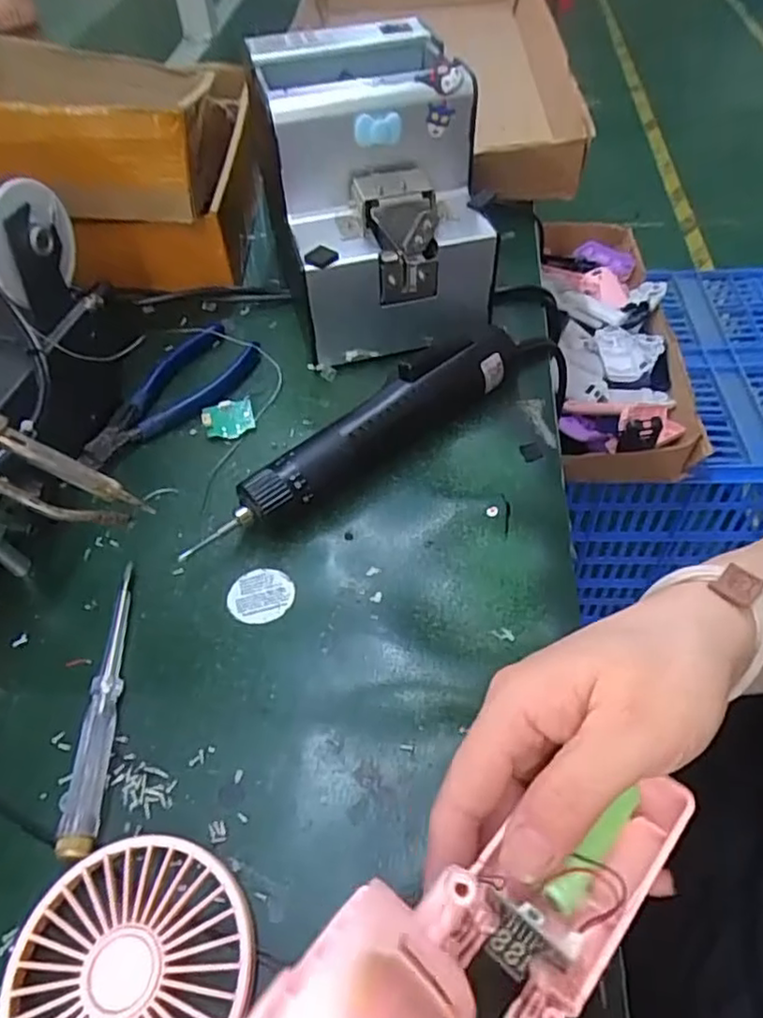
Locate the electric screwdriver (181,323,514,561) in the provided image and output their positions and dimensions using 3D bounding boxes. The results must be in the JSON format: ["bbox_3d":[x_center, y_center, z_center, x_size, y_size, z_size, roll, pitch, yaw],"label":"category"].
[{"bbox_3d":[-0.004,-0.045,0.378,0.229,0.042,0.030,-34,58,-21],"label":"electric screwdriver"}]

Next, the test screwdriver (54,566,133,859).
[{"bbox_3d":[-0.128,0.086,0.301,0.015,0.012,0.135,-5,52,-1],"label":"test screwdriver"}]

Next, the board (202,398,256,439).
[{"bbox_3d":[-0.096,-0.057,0.407,0.031,0.004,0.024,-4,82,-8],"label":"board"}]

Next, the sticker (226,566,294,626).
[{"bbox_3d":[-0.063,0.045,0.337,0.033,0.004,0.034,-2,48,2],"label":"sticker"}]

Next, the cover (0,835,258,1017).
[{"bbox_3d":[-0.092,0.169,0.236,0.084,0.015,0.086,27,58,22],"label":"cover"}]

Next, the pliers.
[{"bbox_3d":[-0.135,-0.074,0.424,0.057,0.018,0.138,22,56,19],"label":"pliers"}]

